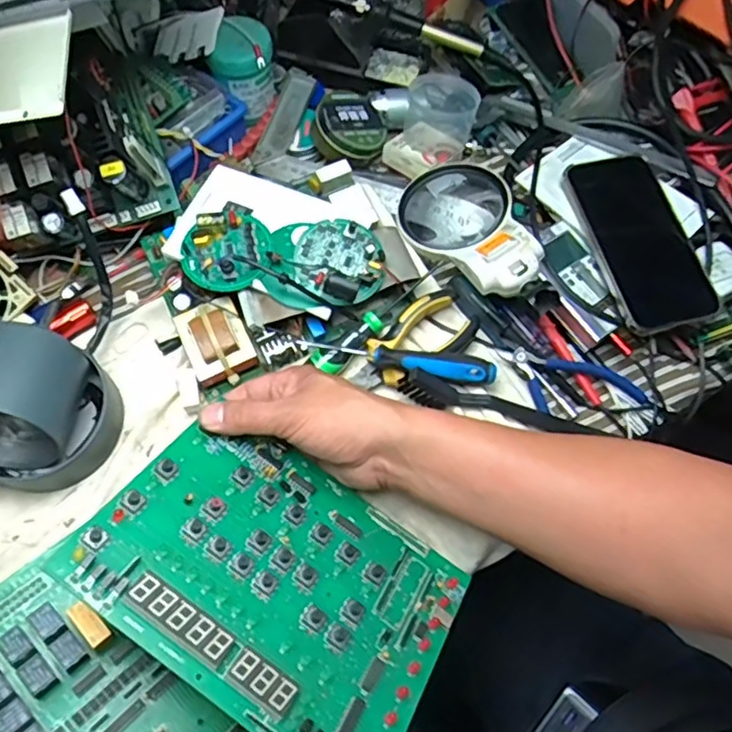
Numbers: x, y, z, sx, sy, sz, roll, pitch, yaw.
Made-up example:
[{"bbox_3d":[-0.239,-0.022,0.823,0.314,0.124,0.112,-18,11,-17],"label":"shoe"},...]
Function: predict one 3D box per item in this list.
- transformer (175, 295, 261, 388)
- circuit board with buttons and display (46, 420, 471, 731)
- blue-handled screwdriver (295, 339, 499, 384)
[{"bbox_3d":[-0.117,-0.018,0.492,0.048,0.038,0.061,-24,69,-13],"label":"transformer"},{"bbox_3d":[-0.051,0.127,0.385,0.214,0.009,0.153,35,46,4],"label":"circuit board with buttons and display"},{"bbox_3d":[0.023,-0.006,0.479,0.151,0.016,0.020,11,66,3],"label":"blue-handled screwdriver"}]

